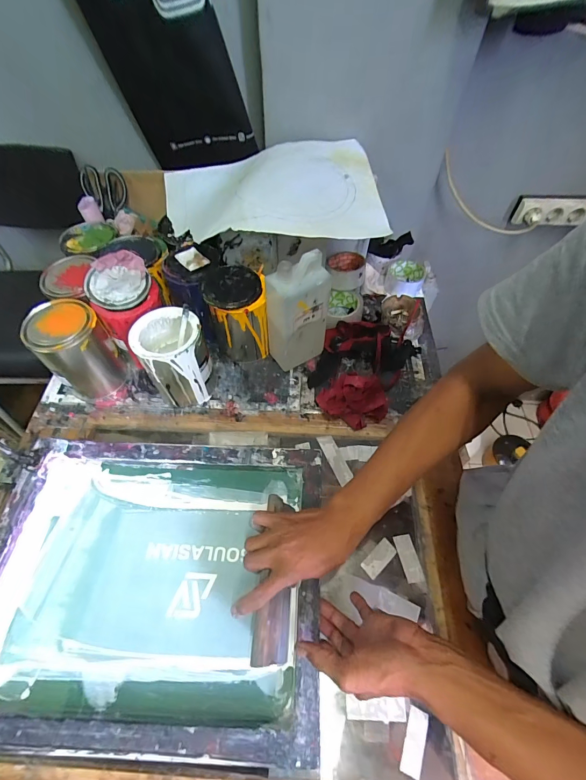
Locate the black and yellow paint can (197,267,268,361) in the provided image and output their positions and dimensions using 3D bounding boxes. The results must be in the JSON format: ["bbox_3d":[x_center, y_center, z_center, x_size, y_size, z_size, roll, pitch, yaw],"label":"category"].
[{"bbox_3d":[-0.102,-0.136,0.649,0.105,0.158,0.099,-4,57,-2],"label":"black and yellow paint can"}]

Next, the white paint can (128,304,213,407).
[{"bbox_3d":[-0.201,-0.051,0.604,0.105,0.149,0.105,0,57,0],"label":"white paint can"}]

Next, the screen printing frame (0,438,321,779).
[{"bbox_3d":[-0.186,0.244,0.469,0.435,0.040,0.347,3,57,2],"label":"screen printing frame"}]

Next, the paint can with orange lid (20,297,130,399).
[{"bbox_3d":[-0.372,-0.067,0.612,0.104,0.152,0.095,0,57,0],"label":"paint can with orange lid"}]

